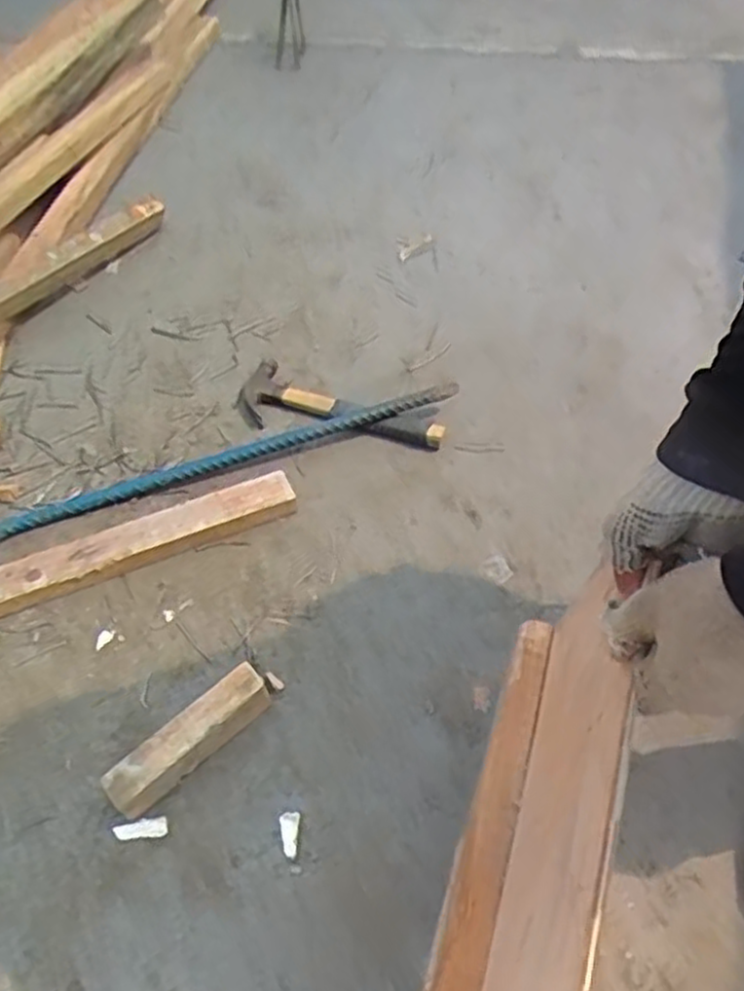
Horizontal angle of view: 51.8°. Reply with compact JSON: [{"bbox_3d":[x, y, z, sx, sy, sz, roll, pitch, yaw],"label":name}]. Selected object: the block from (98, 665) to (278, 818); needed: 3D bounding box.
[{"bbox_3d":[-0.215,0.289,0.909,0.206,0.063,0.049,-37,63,-22],"label":"block"}]

